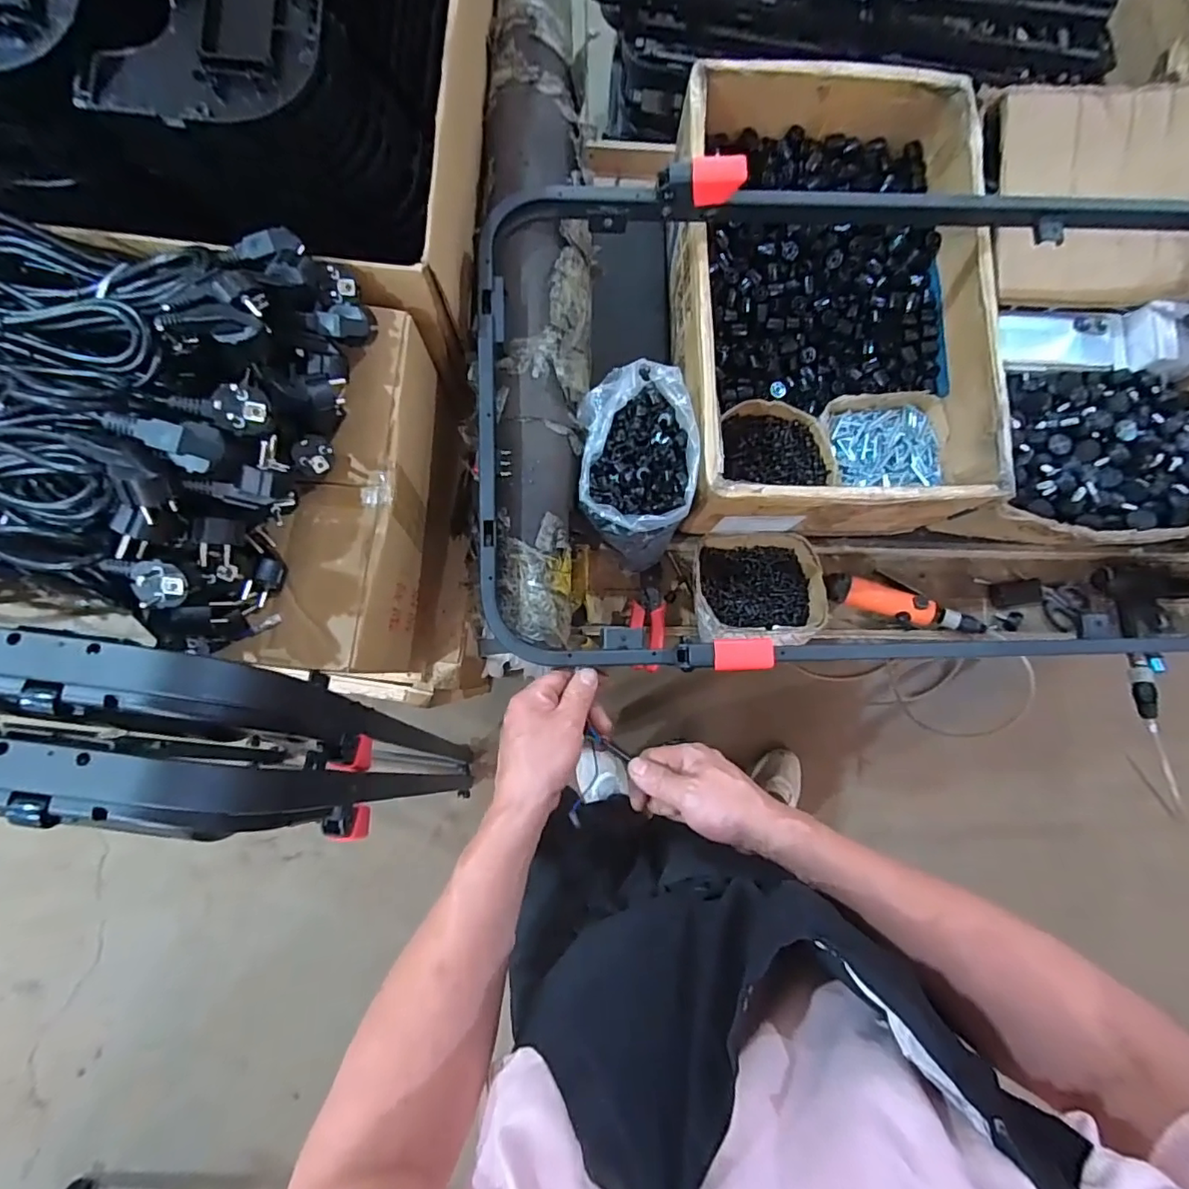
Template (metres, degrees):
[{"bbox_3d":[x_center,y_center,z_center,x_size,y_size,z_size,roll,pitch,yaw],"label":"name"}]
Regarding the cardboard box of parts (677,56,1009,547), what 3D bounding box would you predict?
[{"bbox_3d":[0.284,-0.353,0.708,0.358,0.136,0.535,-1,83,-3],"label":"cardboard box of parts"}]

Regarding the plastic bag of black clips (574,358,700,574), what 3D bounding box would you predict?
[{"bbox_3d":[0.048,-0.144,0.684,0.132,0.154,0.195,-1,83,-3],"label":"plastic bag of black clips"}]

